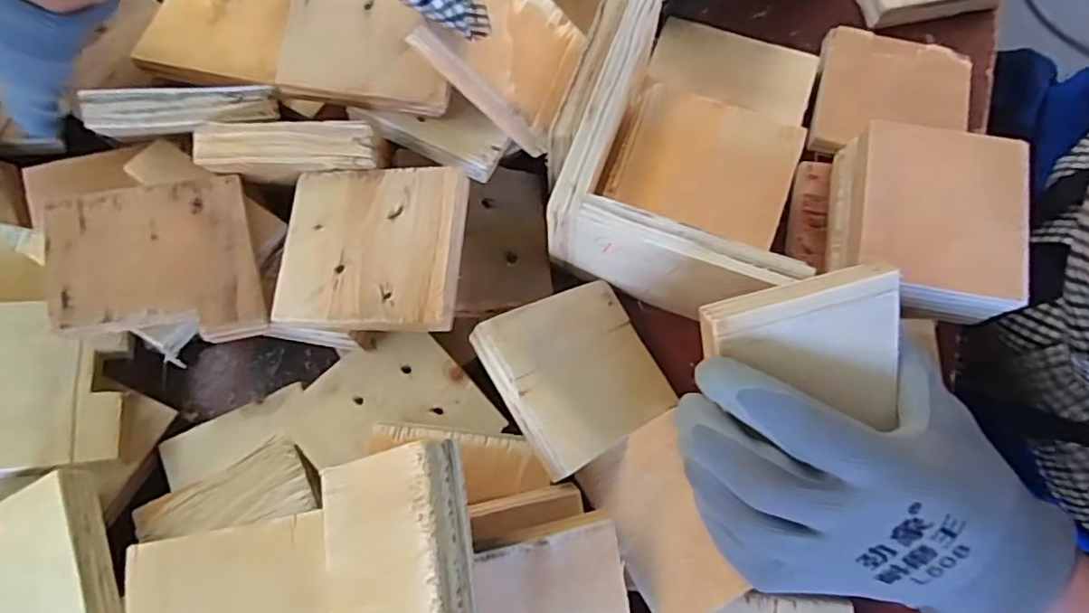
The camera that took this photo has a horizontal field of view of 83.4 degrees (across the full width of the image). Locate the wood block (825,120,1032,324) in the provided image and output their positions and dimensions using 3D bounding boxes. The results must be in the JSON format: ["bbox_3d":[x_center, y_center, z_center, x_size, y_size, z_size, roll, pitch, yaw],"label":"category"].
[{"bbox_3d":[0.205,-0.042,0.338,0.083,0.054,0.094,9,75,4],"label":"wood block"}]

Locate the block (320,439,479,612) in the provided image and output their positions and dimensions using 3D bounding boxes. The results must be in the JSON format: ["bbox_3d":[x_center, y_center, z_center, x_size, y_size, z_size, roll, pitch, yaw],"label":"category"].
[{"bbox_3d":[-0.062,0.106,0.248,0.080,0.017,0.088,-23,67,37],"label":"block"}]

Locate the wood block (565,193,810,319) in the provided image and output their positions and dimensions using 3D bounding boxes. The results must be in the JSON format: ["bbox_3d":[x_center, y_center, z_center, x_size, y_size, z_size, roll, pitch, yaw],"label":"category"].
[{"bbox_3d":[0.066,-0.019,0.319,0.106,0.078,0.018,20,76,7],"label":"wood block"}]

